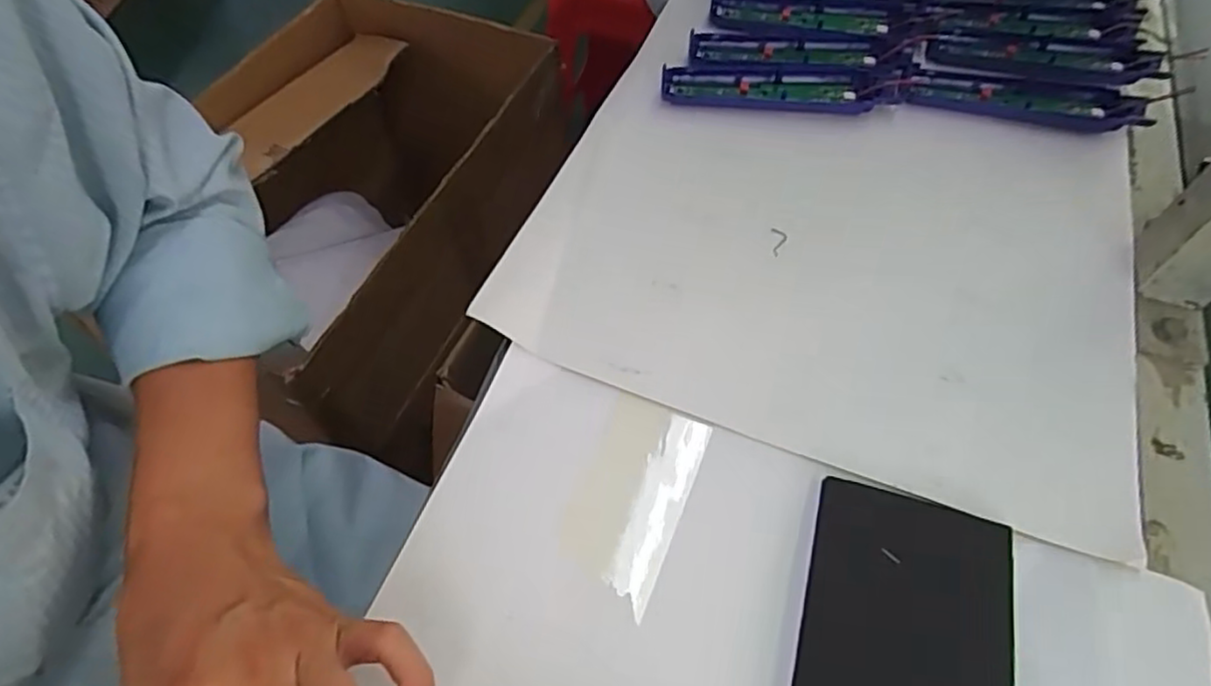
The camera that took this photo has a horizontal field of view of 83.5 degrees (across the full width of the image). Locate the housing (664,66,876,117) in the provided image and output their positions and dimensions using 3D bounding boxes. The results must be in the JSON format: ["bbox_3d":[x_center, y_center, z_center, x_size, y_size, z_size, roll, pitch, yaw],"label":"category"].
[{"bbox_3d":[0.120,-0.191,0.509,0.154,0.017,0.030,2,56,3],"label":"housing"}]

